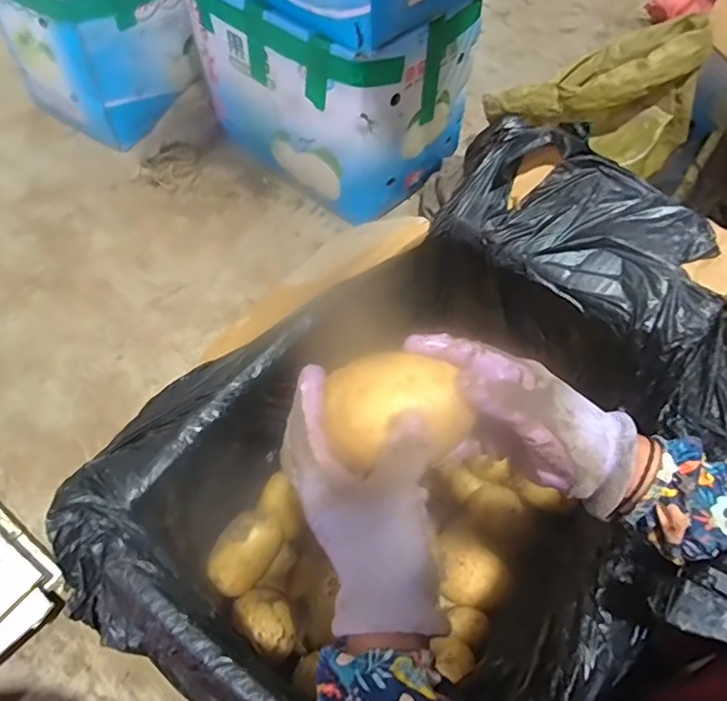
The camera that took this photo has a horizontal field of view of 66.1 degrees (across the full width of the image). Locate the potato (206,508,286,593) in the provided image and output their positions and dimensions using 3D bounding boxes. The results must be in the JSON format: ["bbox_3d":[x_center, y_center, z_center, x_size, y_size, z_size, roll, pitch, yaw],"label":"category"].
[{"bbox_3d":[-0.135,0.228,0.636,0.064,0.042,0.087,33,63,16],"label":"potato"}]

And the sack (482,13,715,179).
[{"bbox_3d":[0.431,-0.496,1.023,0.352,0.217,0.162,35,64,17],"label":"sack"}]

